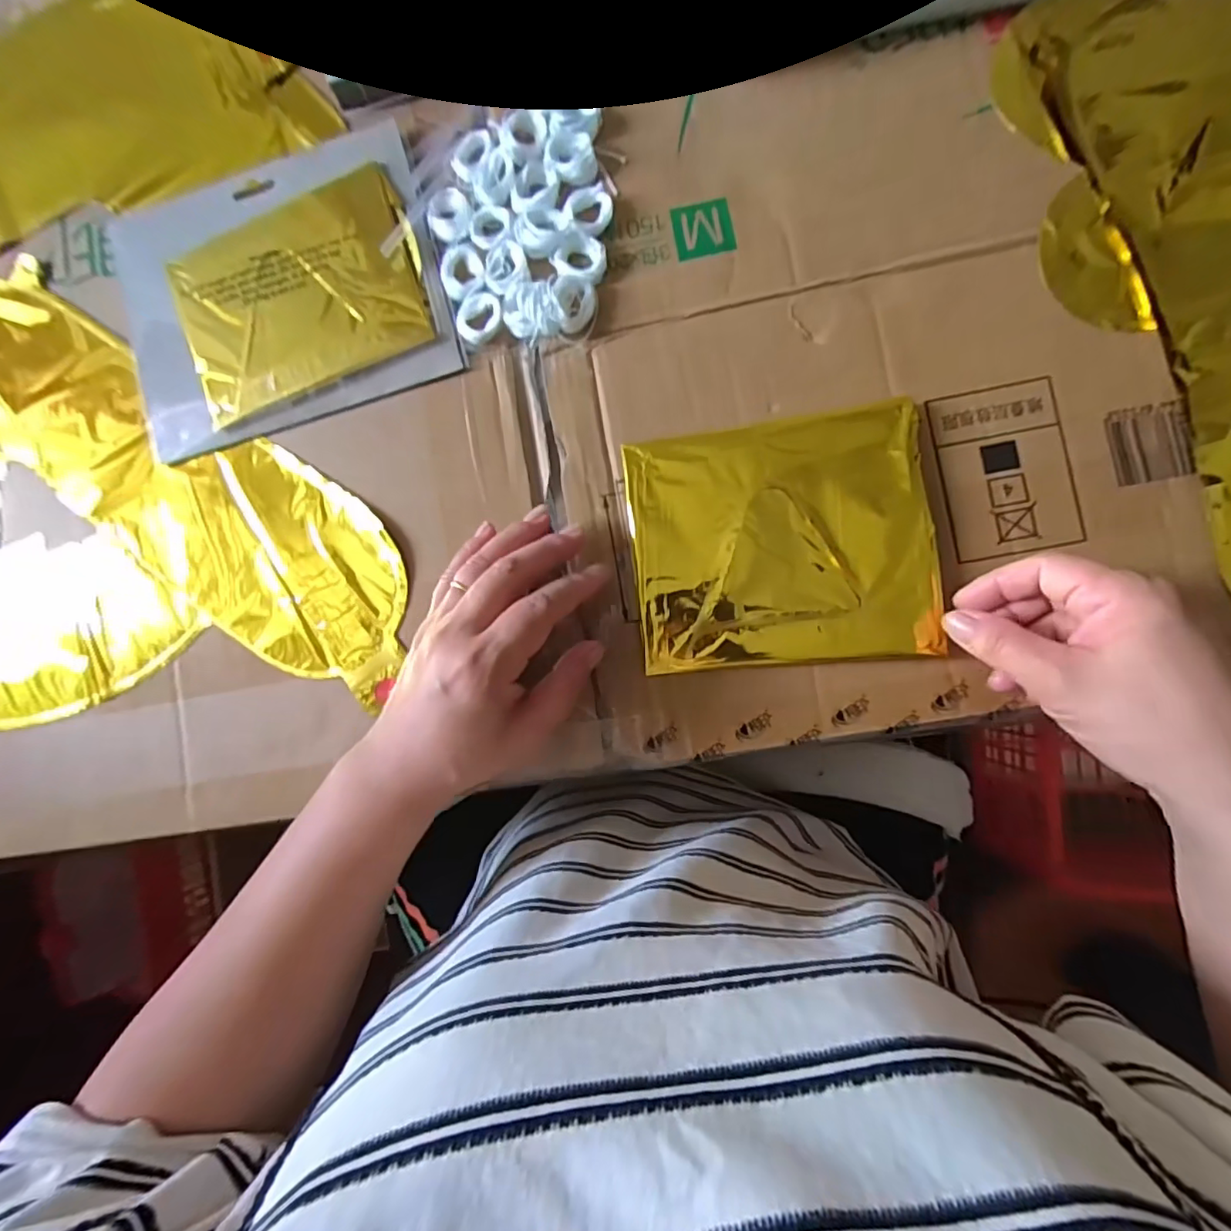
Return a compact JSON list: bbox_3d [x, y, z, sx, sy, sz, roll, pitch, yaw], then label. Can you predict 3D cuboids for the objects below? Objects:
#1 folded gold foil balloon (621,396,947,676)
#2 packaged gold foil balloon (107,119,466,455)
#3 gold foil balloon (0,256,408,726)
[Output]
[{"bbox_3d":[0.087,-0.039,0.307,0.153,0.010,0.130,-6,86,5],"label":"folded gold foil balloon"},{"bbox_3d":[-0.207,-0.202,0.346,0.196,0.007,0.179,-18,85,4],"label":"packaged gold foil balloon"},{"bbox_3d":[-0.360,-0.040,0.360,0.391,0.031,0.364,-32,84,3],"label":"gold foil balloon"}]

